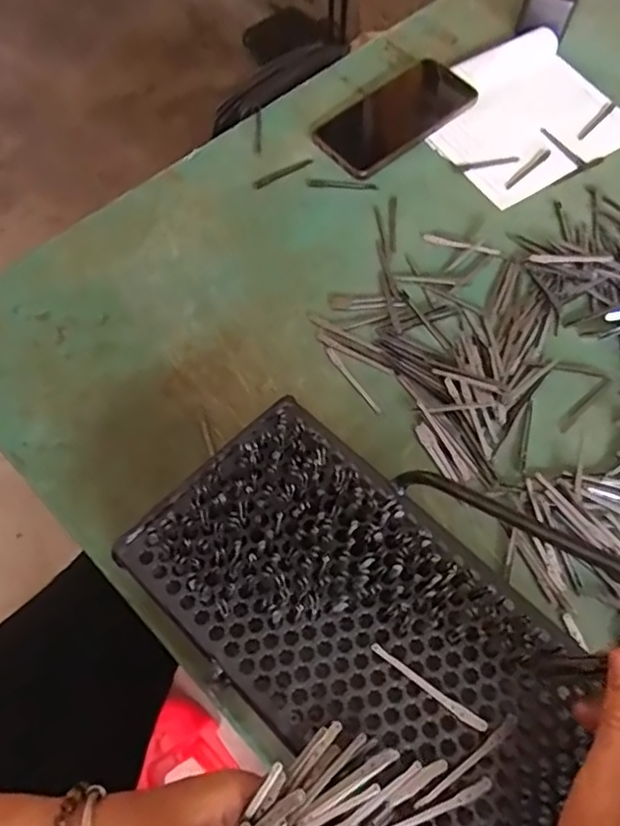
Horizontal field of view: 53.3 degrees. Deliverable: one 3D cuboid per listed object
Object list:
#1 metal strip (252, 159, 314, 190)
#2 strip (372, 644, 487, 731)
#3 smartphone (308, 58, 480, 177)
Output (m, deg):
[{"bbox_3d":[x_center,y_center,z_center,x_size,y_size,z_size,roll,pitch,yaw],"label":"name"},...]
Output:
[{"bbox_3d":[-0.025,-0.227,0.583,0.063,0.004,0.009,-31,68,-15],"label":"metal strip"},{"bbox_3d":[0.061,0.142,0.322,0.066,0.005,0.006,34,68,15],"label":"strip"},{"bbox_3d":[0.083,-0.293,0.607,0.159,0.016,0.081,-38,70,-18],"label":"smartphone"}]

